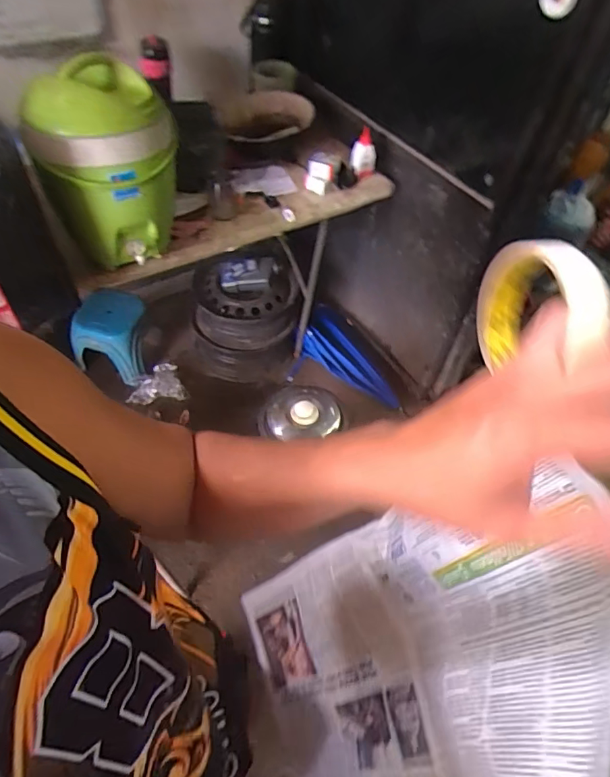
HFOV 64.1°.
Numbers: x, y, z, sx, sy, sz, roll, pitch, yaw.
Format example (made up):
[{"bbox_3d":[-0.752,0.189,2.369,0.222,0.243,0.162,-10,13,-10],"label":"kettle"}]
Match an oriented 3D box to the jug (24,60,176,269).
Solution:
[{"bbox_3d":[-0.407,-0.449,1.018,0.271,0.346,0.242,-18,56,-16],"label":"jug"}]

